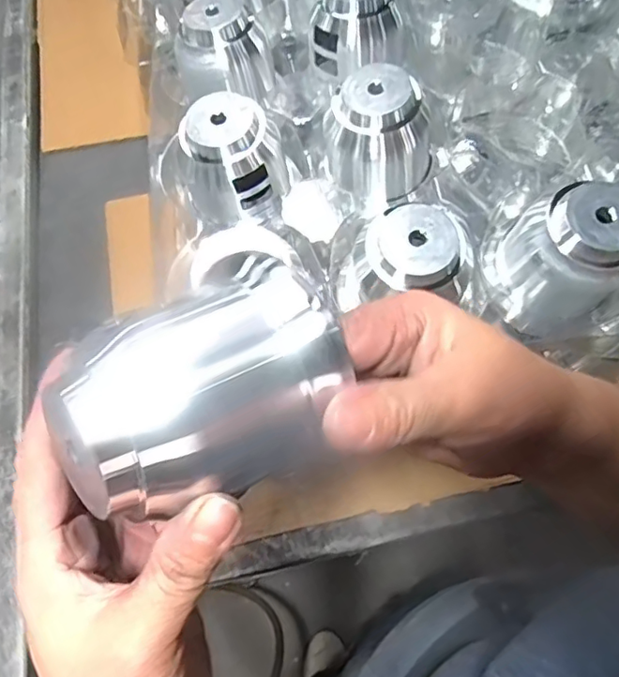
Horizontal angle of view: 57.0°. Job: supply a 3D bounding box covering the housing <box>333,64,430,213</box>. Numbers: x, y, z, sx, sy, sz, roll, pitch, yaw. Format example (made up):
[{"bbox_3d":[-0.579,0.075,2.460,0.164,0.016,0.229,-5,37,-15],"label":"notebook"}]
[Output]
[{"bbox_3d":[0.048,-0.139,0.403,0.065,0.085,0.057,33,68,17],"label":"housing"}]

